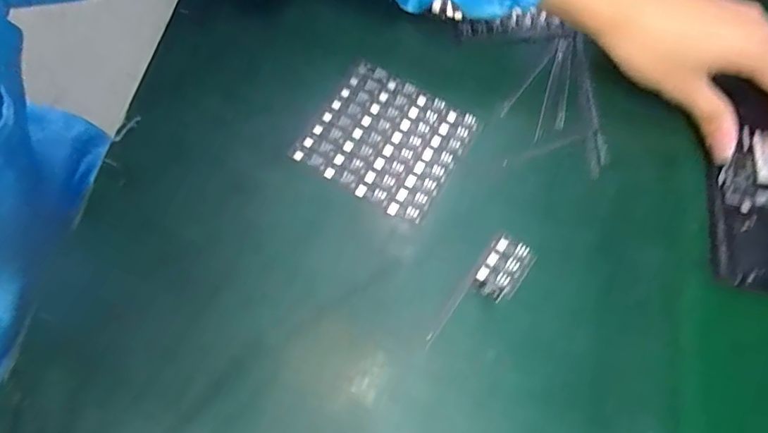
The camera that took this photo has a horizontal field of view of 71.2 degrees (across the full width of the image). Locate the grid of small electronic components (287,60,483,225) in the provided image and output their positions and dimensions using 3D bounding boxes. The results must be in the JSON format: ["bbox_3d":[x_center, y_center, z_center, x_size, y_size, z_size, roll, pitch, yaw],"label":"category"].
[{"bbox_3d":[0.003,-0.055,0.381,0.102,0.004,0.097,29,70,9],"label":"grid of small electronic components"}]

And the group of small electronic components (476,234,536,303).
[{"bbox_3d":[0.077,0.034,0.345,0.026,0.007,0.044,32,72,13],"label":"group of small electronic components"}]

